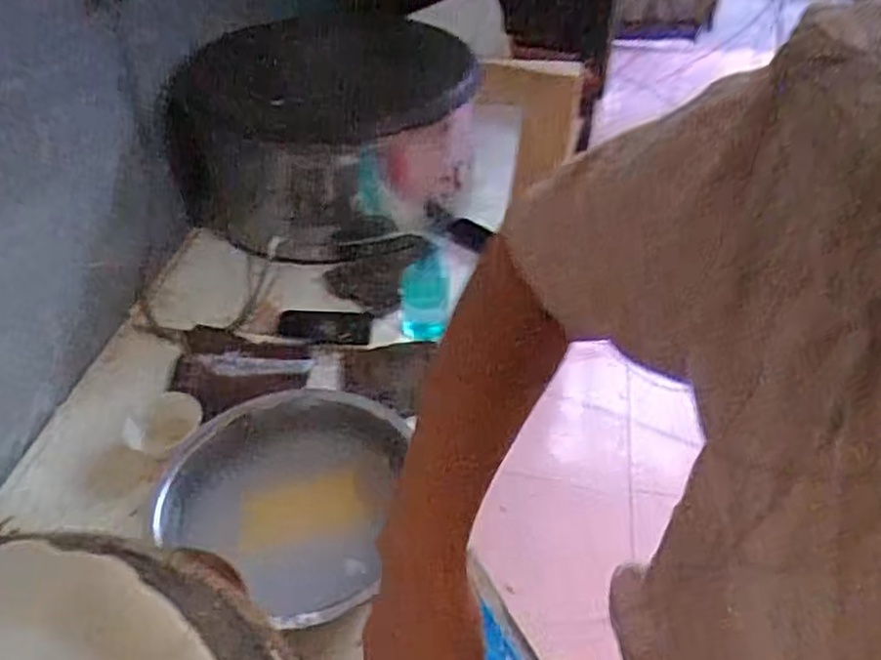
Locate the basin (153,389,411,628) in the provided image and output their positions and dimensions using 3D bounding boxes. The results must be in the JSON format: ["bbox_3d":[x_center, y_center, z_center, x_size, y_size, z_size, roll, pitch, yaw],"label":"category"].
[{"bbox_3d":[-0.183,0.202,0.906,0.315,0.074,0.341,0,42,0],"label":"basin"}]

